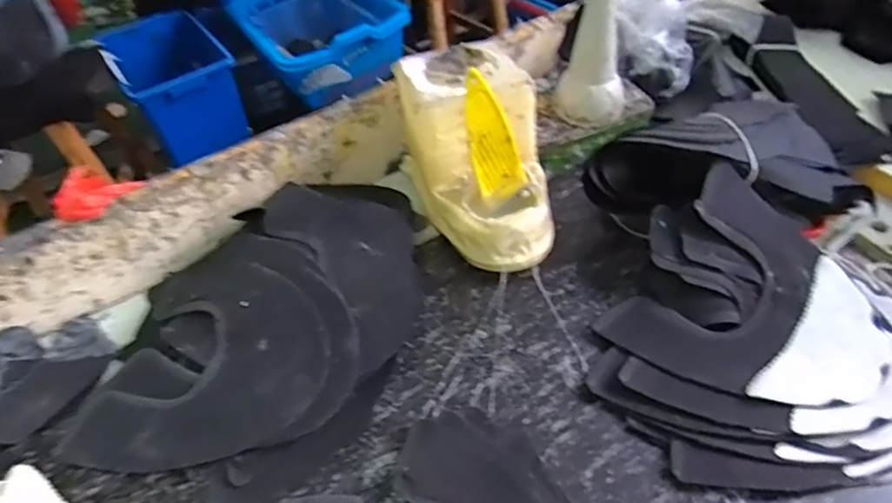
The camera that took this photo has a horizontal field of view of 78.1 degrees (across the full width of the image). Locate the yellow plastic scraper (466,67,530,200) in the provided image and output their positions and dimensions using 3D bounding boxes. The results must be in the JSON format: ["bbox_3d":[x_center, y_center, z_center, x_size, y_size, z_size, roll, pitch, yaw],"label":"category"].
[{"bbox_3d":[0.034,-0.091,0.444,0.040,0.112,0.007,-21,36,7],"label":"yellow plastic scraper"}]

